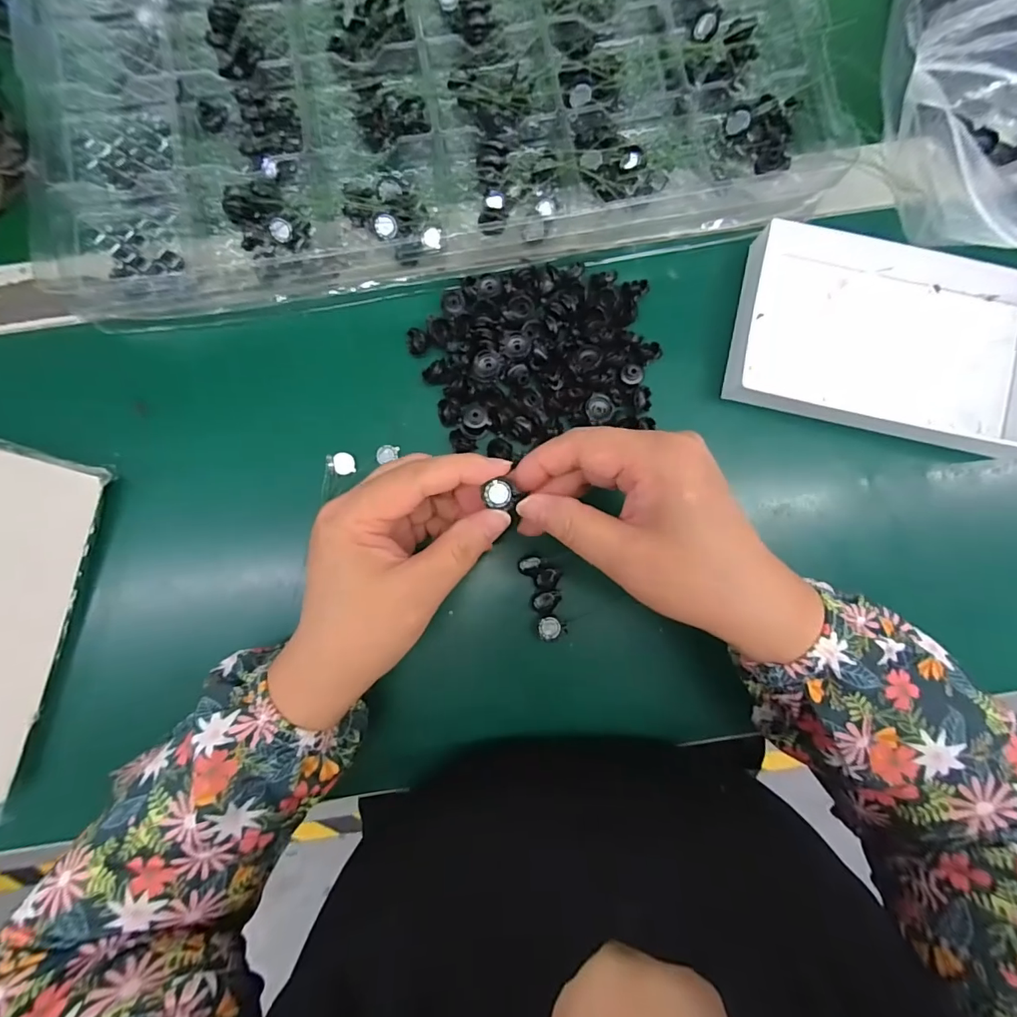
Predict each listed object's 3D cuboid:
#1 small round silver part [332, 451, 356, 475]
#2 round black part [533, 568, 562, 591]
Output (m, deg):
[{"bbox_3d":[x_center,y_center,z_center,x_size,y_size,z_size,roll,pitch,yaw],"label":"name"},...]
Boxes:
[{"bbox_3d":[-0.096,-0.027,0.280,0.011,0.006,0.013,-19,89,-2],"label":"small round silver part"},{"bbox_3d":[0.023,0.041,0.277,0.015,0.007,0.013,3,88,-1],"label":"round black part"}]

